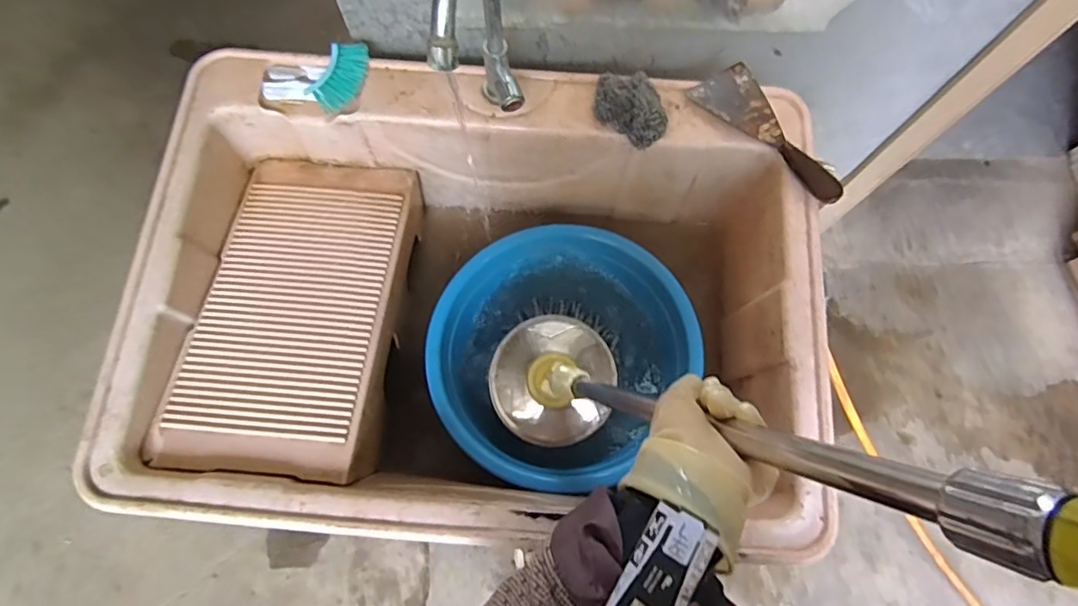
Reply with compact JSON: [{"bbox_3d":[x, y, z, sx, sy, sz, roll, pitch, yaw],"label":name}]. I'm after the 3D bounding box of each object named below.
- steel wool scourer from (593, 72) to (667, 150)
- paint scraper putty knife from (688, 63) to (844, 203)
[{"bbox_3d":[0.114,-0.243,0.696,0.100,0.045,0.075,37,76,9],"label":"steel wool scourer"},{"bbox_3d":[0.281,-0.203,0.697,0.080,0.023,0.211,-32,77,-10],"label":"paint scraper putty knife"}]

